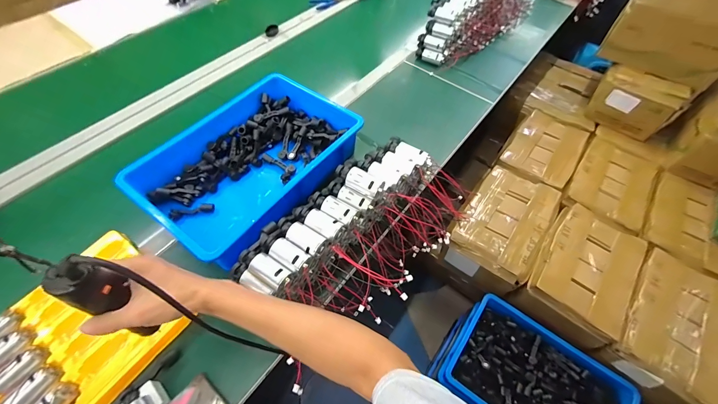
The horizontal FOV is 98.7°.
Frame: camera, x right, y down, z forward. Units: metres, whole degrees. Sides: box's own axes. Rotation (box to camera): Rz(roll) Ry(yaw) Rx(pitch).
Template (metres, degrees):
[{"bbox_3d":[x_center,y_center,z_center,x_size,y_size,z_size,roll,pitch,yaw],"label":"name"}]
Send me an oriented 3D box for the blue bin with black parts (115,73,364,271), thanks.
[{"bbox_3d":[-0.213,-0.094,0.658,0.279,0.093,0.428,33,61,18],"label":"blue bin with black parts"}]

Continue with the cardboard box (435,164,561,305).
[{"bbox_3d":[0.446,0.109,1.021,0.241,0.218,0.377,31,61,17],"label":"cardboard box"}]

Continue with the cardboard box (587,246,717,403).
[{"bbox_3d":[0.835,0.359,0.859,0.242,0.208,0.370,36,62,20],"label":"cardboard box"}]

